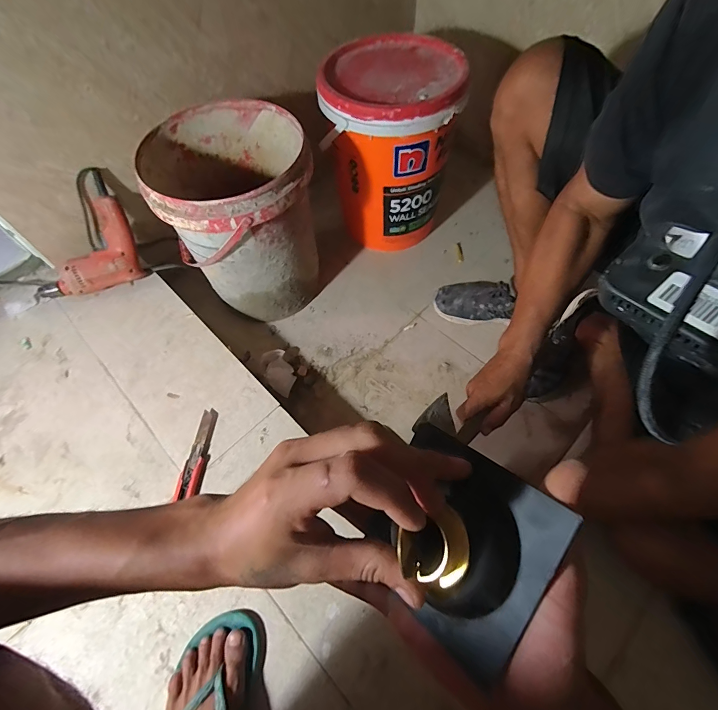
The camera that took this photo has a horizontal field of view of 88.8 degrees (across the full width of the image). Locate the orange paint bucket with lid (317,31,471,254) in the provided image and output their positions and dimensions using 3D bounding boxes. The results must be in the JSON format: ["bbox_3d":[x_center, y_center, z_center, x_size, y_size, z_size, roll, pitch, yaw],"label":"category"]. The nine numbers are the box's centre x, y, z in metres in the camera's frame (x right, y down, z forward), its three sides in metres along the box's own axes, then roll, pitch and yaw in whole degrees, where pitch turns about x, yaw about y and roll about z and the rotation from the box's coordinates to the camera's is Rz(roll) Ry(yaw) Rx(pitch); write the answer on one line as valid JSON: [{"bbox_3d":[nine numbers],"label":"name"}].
[{"bbox_3d":[0.076,-0.496,0.895,0.276,0.349,0.303,-1,61,2],"label":"orange paint bucket with lid"}]

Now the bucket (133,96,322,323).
[{"bbox_3d":[-0.243,-0.284,0.817,0.289,0.357,0.316,-20,62,-9],"label":"bucket"}]

